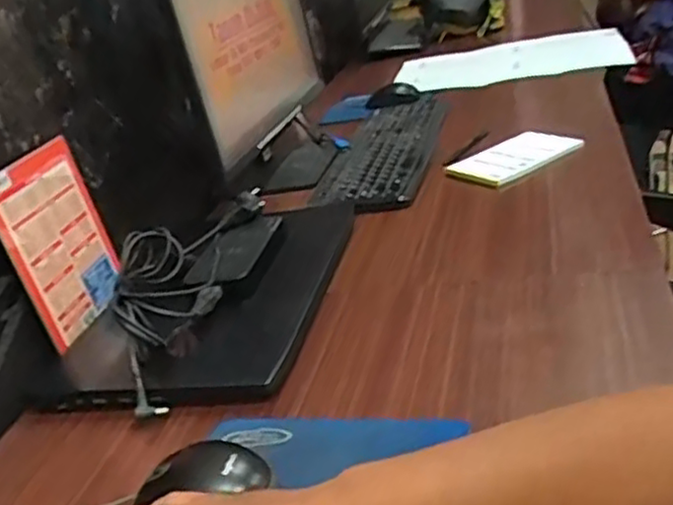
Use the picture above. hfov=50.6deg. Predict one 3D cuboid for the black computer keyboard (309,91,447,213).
[{"bbox_3d":[0.086,-0.174,1.160,0.153,0.033,0.505,-3,27,19],"label":"black computer keyboard"}]

